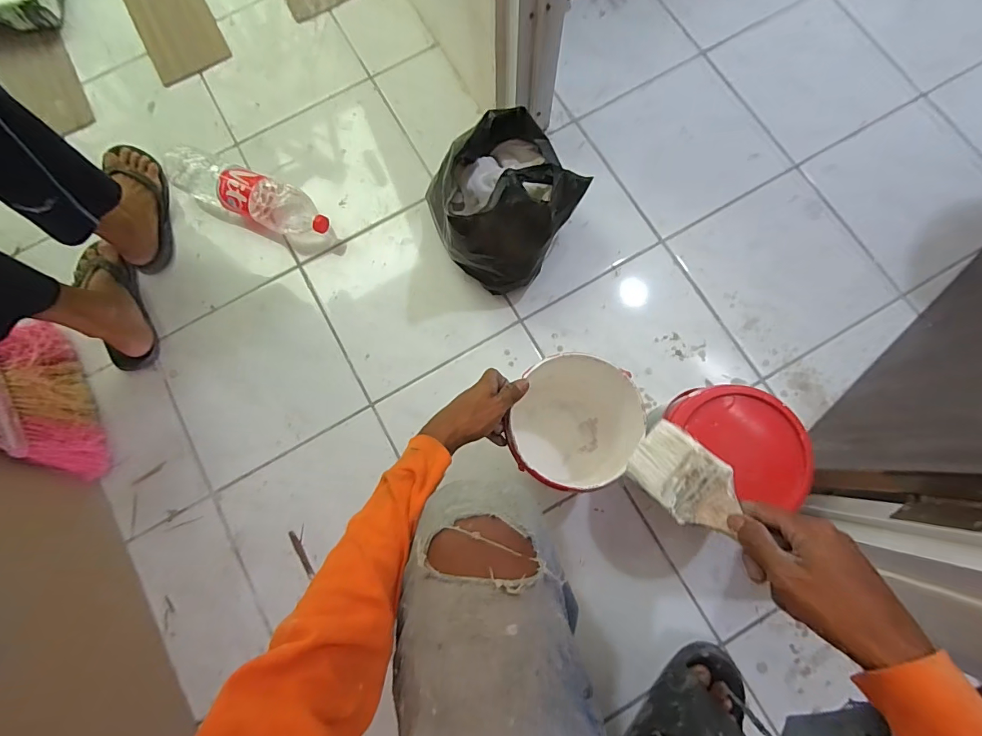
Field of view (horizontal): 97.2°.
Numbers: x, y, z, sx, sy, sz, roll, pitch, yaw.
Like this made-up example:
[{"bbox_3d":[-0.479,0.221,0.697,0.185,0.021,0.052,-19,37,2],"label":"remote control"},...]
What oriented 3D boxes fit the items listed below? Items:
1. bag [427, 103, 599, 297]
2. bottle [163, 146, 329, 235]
[{"bbox_3d":[0.027,-0.269,0.713,0.232,0.197,0.234,-27,78,-5],"label":"bag"},{"bbox_3d":[-0.448,-0.320,0.794,0.332,0.081,0.086,25,81,7],"label":"bottle"}]

